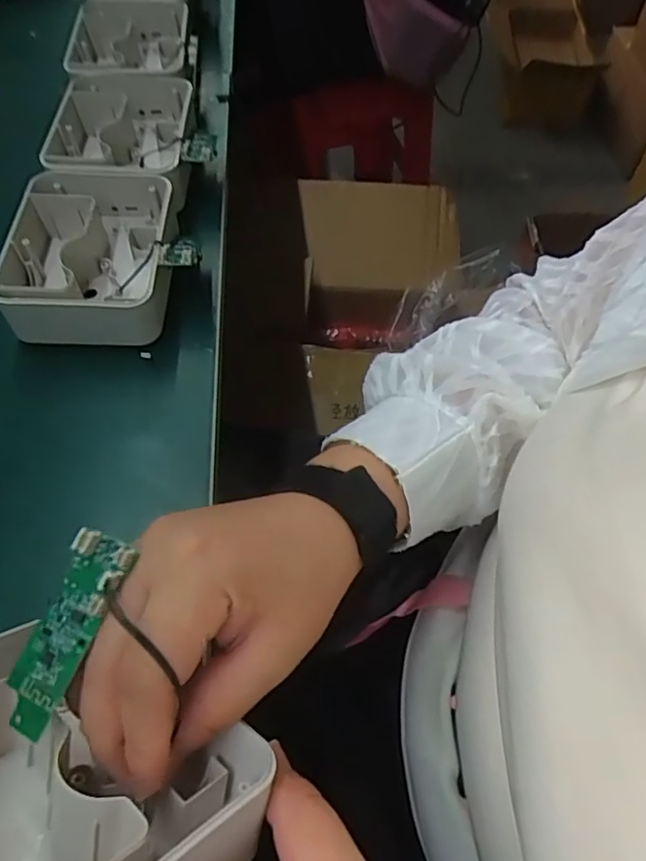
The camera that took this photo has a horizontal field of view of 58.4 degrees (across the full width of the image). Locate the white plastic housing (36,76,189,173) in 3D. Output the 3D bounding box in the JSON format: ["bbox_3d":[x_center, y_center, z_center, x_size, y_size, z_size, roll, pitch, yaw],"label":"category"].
[{"bbox_3d":[-0.153,-0.224,0.454,0.100,0.044,0.131,-4,59,-2],"label":"white plastic housing"}]

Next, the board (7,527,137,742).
[{"bbox_3d":[-0.092,0.070,0.205,0.023,0.008,0.069,20,78,11],"label":"board"}]

